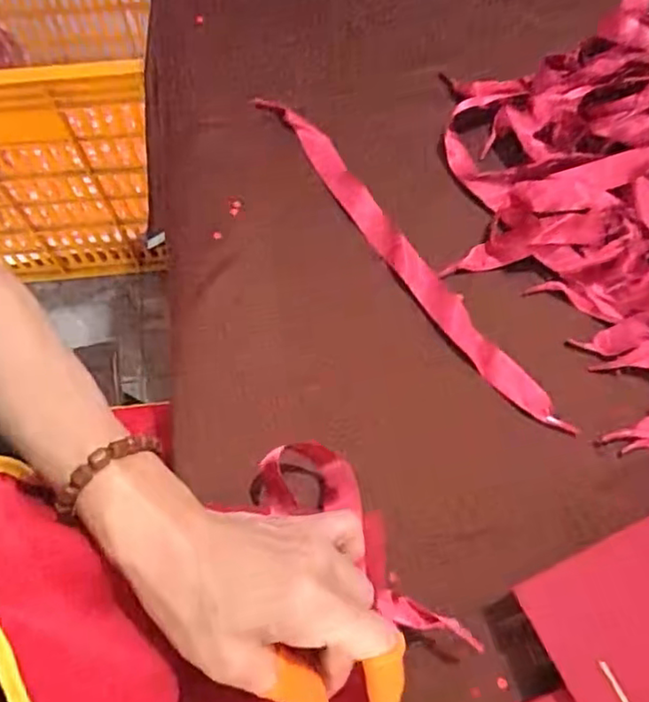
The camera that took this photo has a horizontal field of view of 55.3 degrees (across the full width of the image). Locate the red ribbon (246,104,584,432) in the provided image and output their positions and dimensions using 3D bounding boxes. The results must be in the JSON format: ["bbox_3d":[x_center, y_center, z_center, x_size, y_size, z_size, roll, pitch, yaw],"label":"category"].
[{"bbox_3d":[0.050,-0.066,0.413,0.023,0.018,0.303,-34,72,-14],"label":"red ribbon"}]

